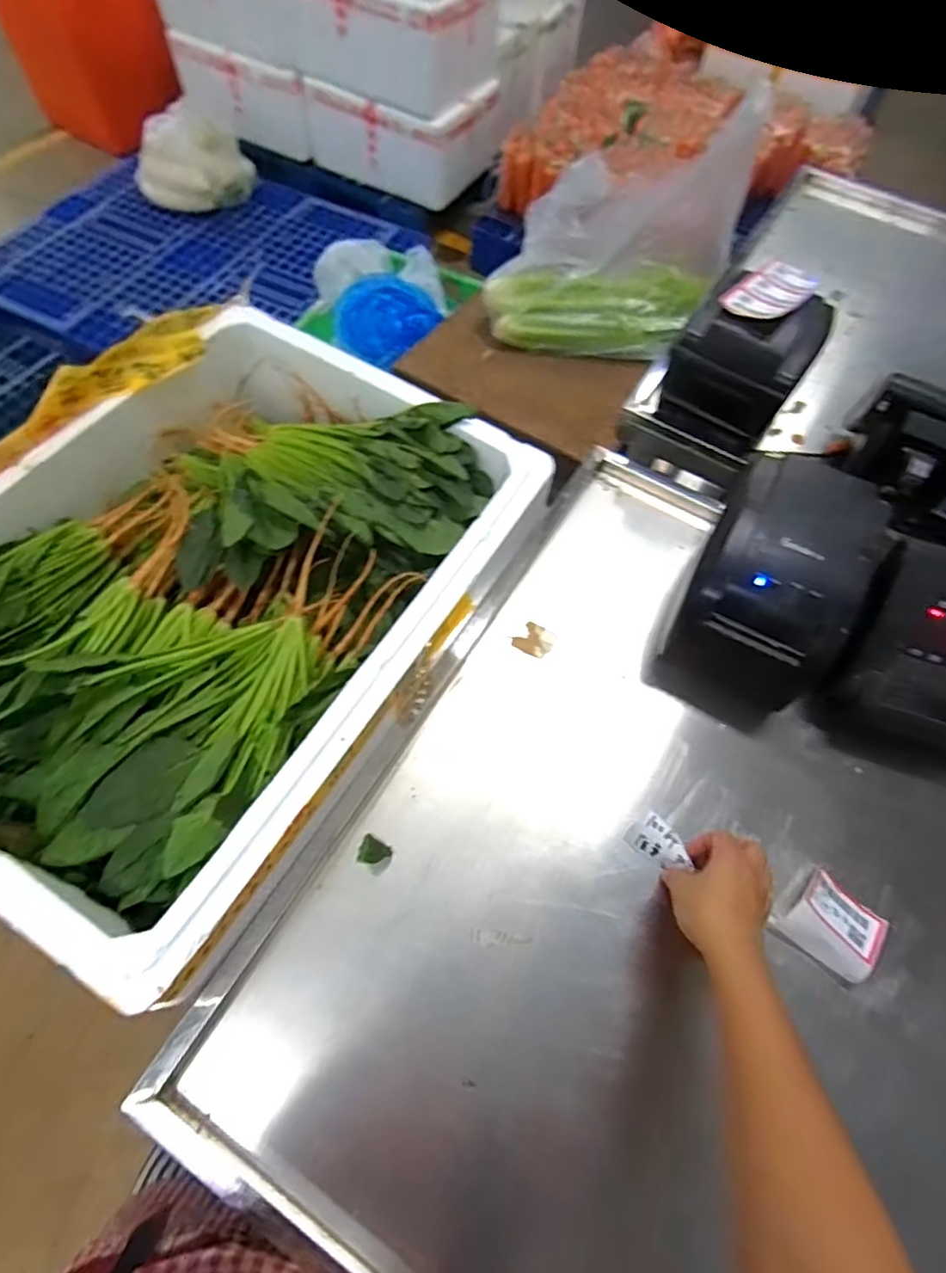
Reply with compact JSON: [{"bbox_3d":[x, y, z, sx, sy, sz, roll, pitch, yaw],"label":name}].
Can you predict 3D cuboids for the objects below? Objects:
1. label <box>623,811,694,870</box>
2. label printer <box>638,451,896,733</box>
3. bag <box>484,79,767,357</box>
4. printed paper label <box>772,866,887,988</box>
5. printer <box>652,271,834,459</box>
[{"bbox_3d":[0.172,0.188,0.554,0.056,0.013,0.034,33,64,15],"label":"label"},{"bbox_3d":[0.308,-0.047,0.621,0.152,0.155,0.224,27,64,11],"label":"label printer"},{"bbox_3d":[0.246,-0.702,1.062,0.398,0.354,0.150,5,62,0],"label":"bag"},{"bbox_3d":[0.319,0.253,0.530,0.075,0.016,0.072,40,68,17],"label":"printed paper label"},{"bbox_3d":[0.346,-0.358,0.770,0.144,0.135,0.171,31,65,13],"label":"printer"}]

